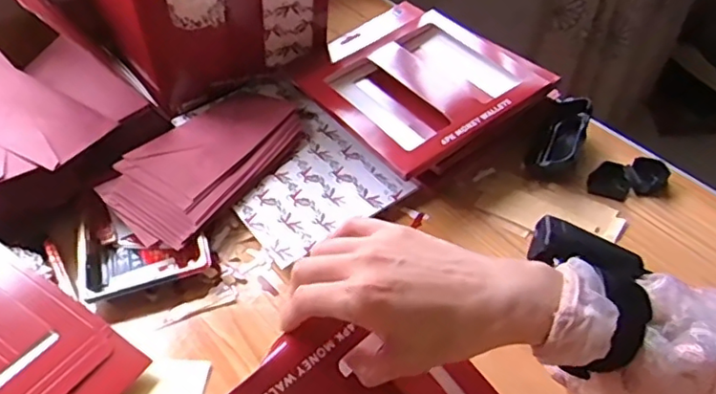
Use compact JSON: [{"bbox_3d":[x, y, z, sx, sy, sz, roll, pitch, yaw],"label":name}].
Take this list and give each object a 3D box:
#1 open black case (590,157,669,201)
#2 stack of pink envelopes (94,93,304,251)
[{"bbox_3d":[0.276,-0.019,0.603,0.081,0.018,0.038,-7,47,-4],"label":"open black case"},{"bbox_3d":[-0.153,-0.046,0.615,0.108,0.033,0.222,23,52,22],"label":"stack of pink envelopes"}]

